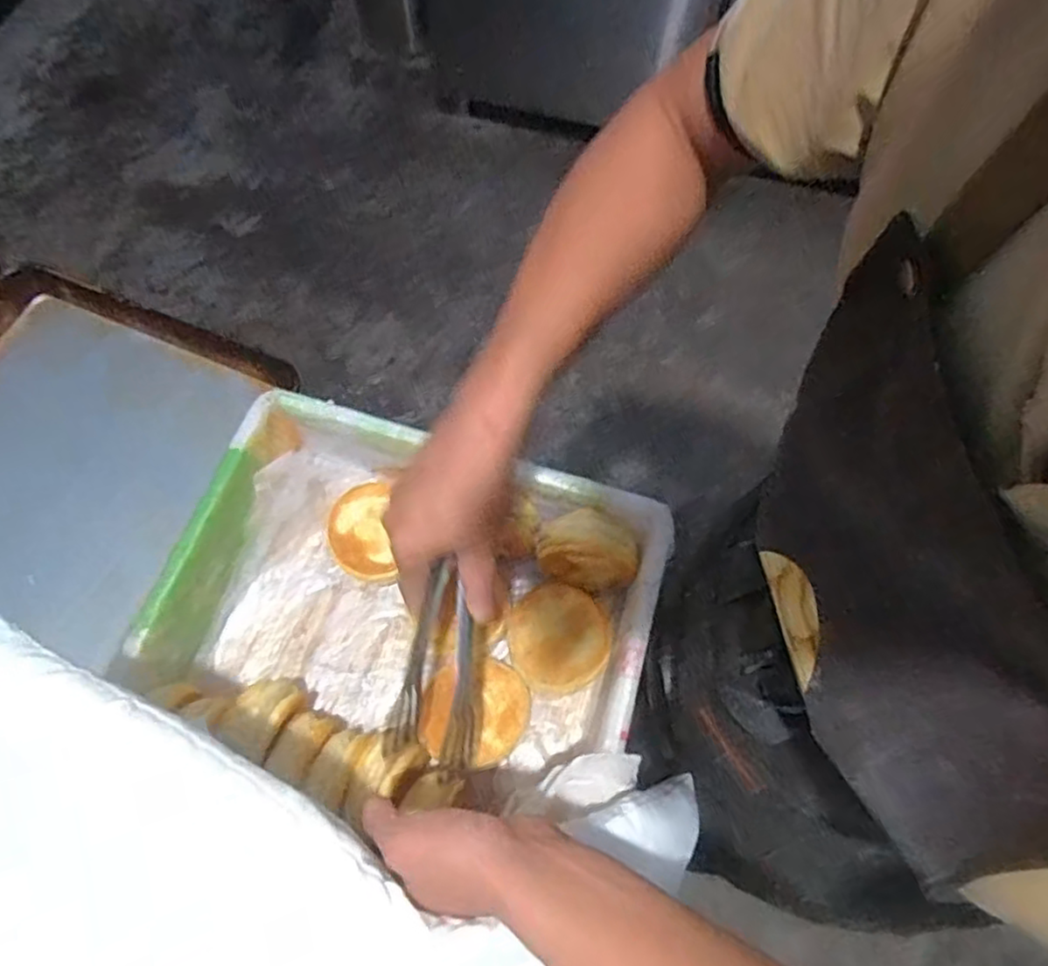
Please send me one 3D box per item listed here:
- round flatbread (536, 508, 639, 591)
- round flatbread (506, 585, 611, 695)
[{"bbox_3d":[0.061,0.067,0.642,0.093,0.079,0.058,25,68,9],"label":"round flatbread"},{"bbox_3d":[0.033,0.146,0.641,0.093,0.015,0.095,1,66,-1],"label":"round flatbread"}]

